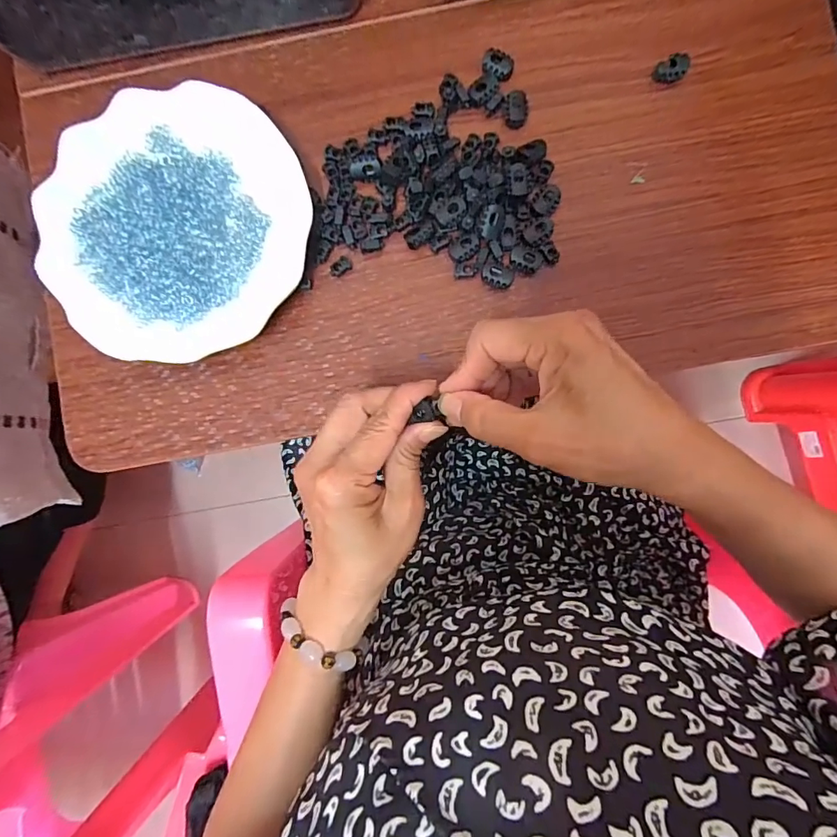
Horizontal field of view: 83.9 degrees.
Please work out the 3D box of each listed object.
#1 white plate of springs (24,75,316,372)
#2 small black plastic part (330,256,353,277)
[{"bbox_3d":[-0.164,-0.130,0.316,0.172,0.030,0.177,0,90,2],"label":"white plate of springs"},{"bbox_3d":[-0.055,-0.107,0.330,0.017,0.008,0.010,-36,89,2],"label":"small black plastic part"}]

